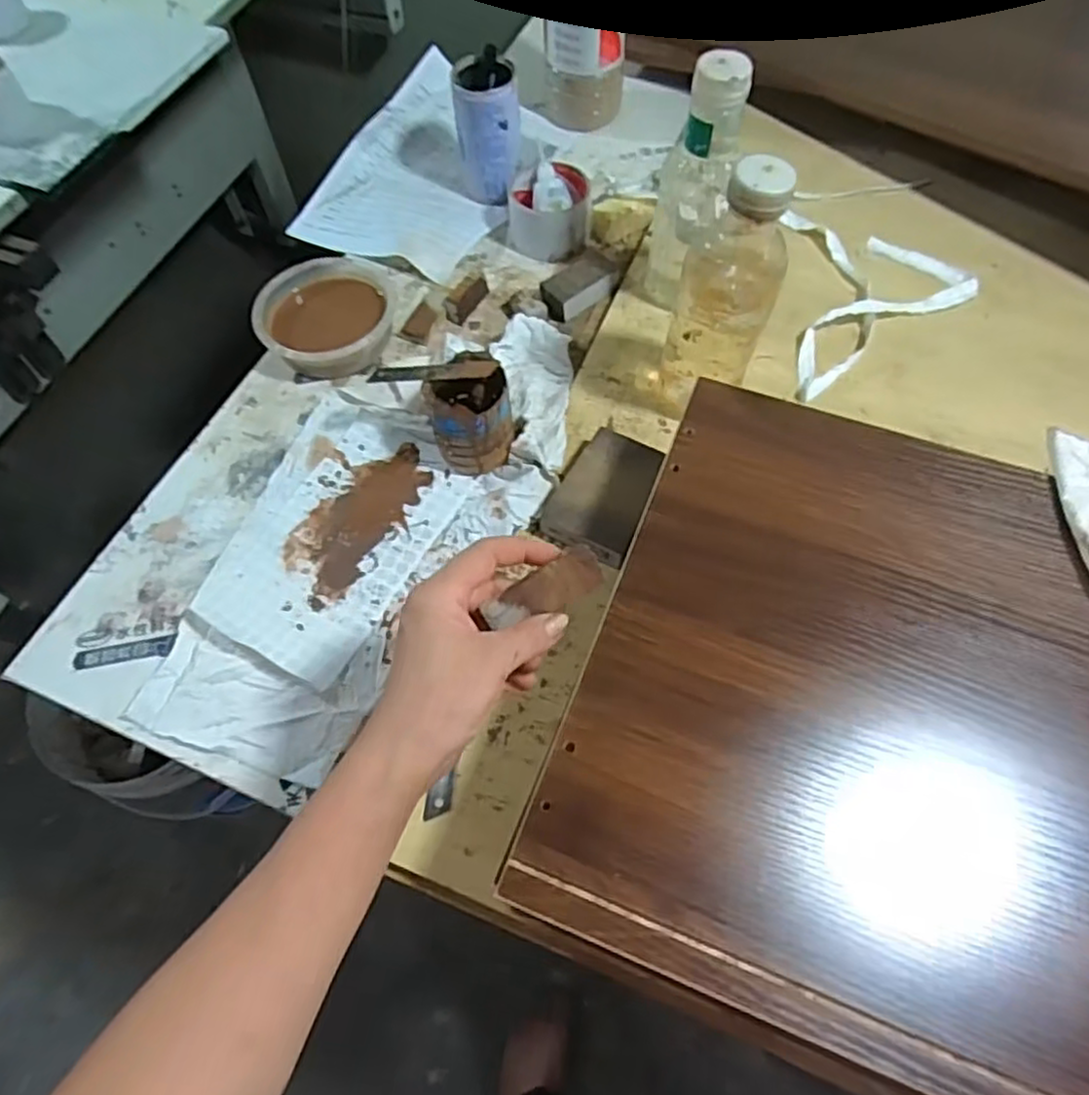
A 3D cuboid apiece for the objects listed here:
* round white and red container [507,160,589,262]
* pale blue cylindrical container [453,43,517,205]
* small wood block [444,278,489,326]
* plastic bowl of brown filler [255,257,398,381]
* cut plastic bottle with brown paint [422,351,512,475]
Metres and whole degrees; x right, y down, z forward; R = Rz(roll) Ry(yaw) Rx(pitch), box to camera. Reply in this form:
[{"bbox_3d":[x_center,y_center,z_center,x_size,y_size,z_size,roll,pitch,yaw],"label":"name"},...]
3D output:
[{"bbox_3d":[0.003,-0.337,0.729,0.080,0.057,0.081,-1,62,2],"label":"round white and red container"},{"bbox_3d":[-0.055,-0.422,0.733,0.064,0.114,0.070,-2,62,1],"label":"pale blue cylindrical container"},{"bbox_3d":[-0.076,-0.241,0.698,0.018,0.027,0.053,30,67,16],"label":"small wood block"},{"bbox_3d":[-0.203,-0.219,0.677,0.122,0.035,0.144,-3,62,1],"label":"plastic bowl of brown filler"},{"bbox_3d":[-0.059,-0.109,0.585,0.068,0.068,0.072,-7,62,-1],"label":"cut plastic bottle with brown paint"}]

